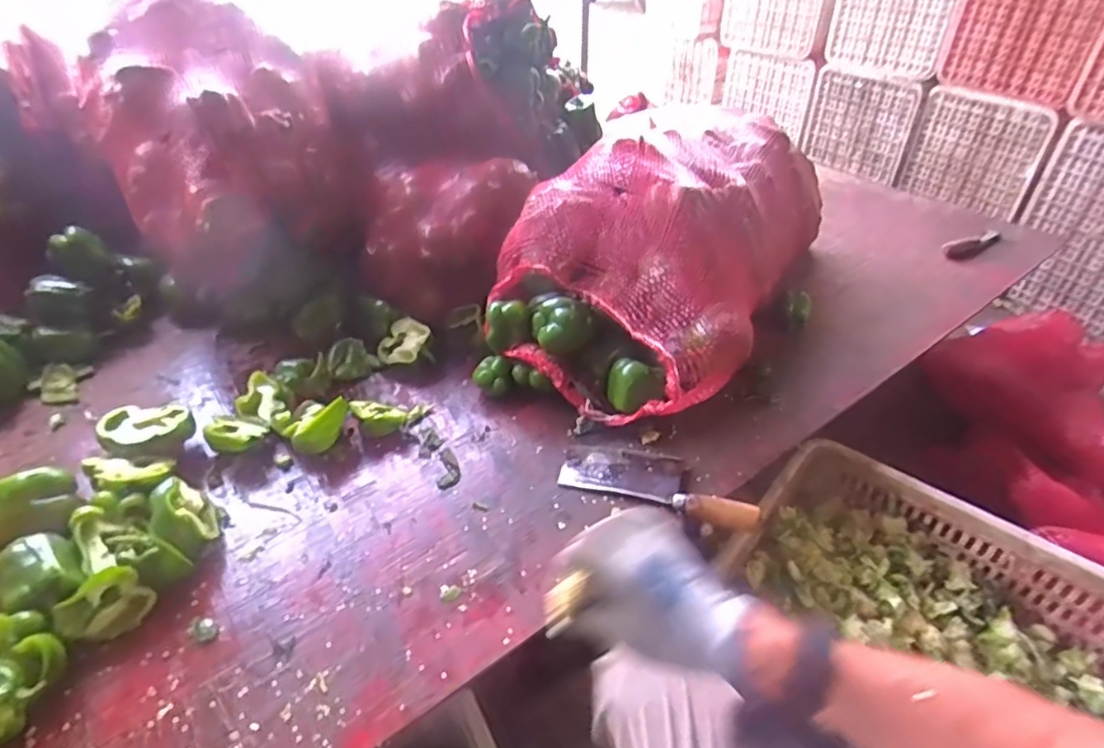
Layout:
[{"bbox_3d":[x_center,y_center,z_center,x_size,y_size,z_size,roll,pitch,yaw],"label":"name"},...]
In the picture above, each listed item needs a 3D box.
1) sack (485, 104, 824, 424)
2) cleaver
[{"bbox_3d":[0.191,-0.208,0.998,0.371,0.297,0.622,21,44,24],"label":"sack"},{"bbox_3d":[0.136,0.127,0.786,0.248,0.026,0.088,13,41,16],"label":"cleaver"}]

